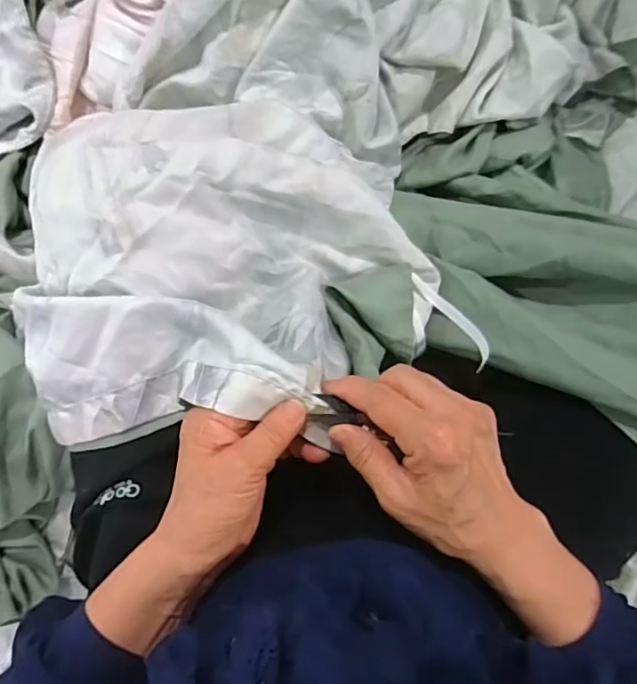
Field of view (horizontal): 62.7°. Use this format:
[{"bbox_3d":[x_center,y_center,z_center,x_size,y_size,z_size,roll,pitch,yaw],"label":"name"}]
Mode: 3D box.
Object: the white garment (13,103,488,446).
[{"bbox_3d":[-0.057,-0.073,0.392,0.323,0.163,0.225,-11,99,2],"label":"white garment"}]

